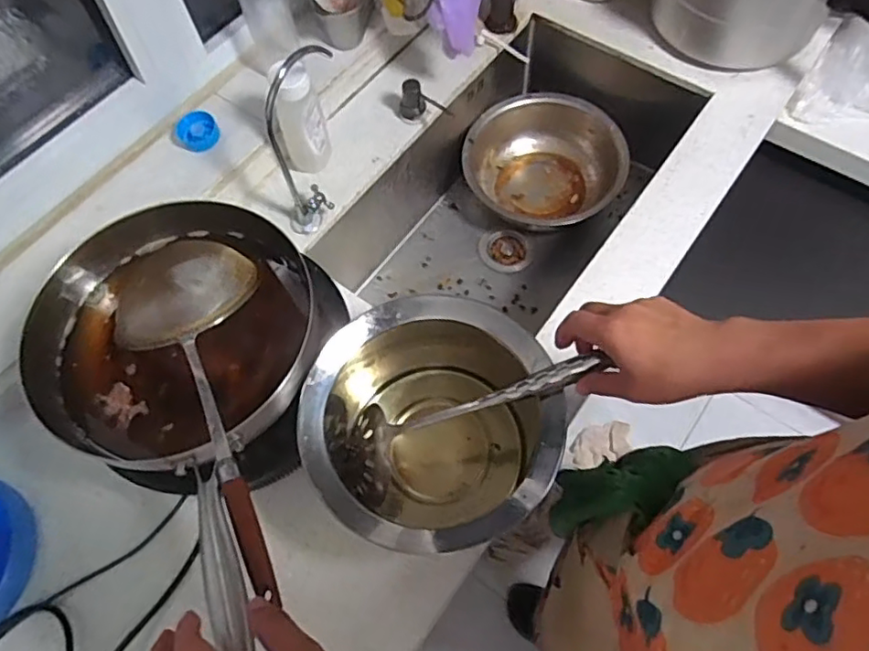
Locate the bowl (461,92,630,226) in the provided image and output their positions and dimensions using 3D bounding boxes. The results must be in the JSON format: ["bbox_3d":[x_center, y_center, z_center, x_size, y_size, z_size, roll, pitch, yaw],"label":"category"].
[{"bbox_3d":[0.210,-0.304,1.150,0.274,0.121,0.259,-1,64,2],"label":"bowl"}]

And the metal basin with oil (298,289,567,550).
[{"bbox_3d":[-0.010,0.125,0.699,0.246,0.220,0.260,-26,66,-9],"label":"metal basin with oil"}]

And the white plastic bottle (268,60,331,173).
[{"bbox_3d":[-0.200,-0.307,0.869,0.072,0.174,0.064,-18,65,-6],"label":"white plastic bottle"}]

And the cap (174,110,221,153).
[{"bbox_3d":[-0.362,-0.294,0.903,0.063,0.033,0.059,-1,64,2],"label":"cap"}]

